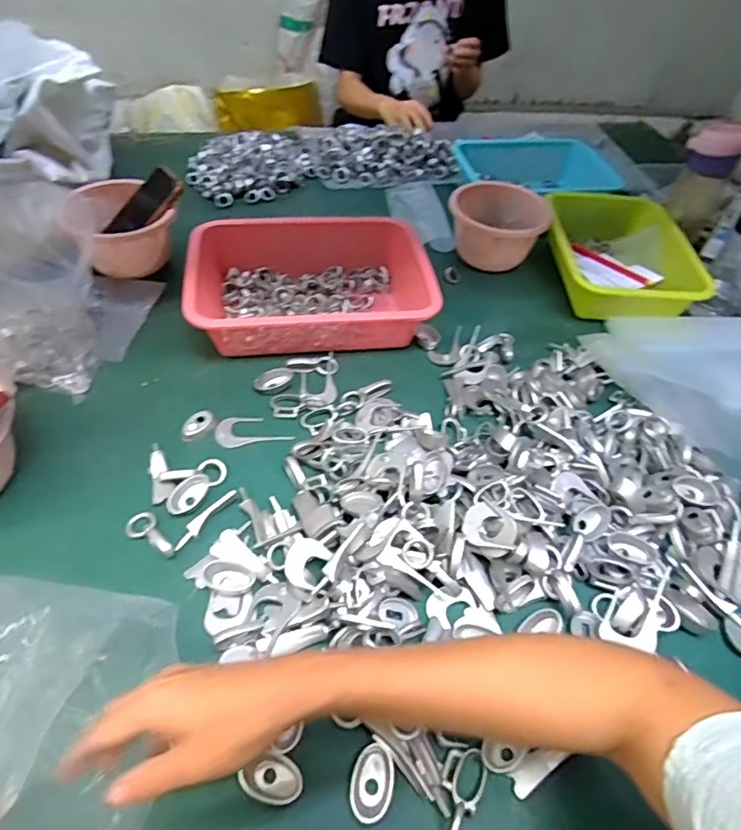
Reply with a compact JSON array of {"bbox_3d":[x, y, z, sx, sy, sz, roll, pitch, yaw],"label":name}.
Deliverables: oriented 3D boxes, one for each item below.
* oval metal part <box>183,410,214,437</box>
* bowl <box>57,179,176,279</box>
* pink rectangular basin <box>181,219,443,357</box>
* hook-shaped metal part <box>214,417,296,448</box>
[{"bbox_3d":[-0.189,0.010,0.588,0.021,0.015,0.037,37,56,23],"label":"oval metal part"},{"bbox_3d":[-0.348,-0.258,0.741,0.150,0.069,0.133,38,56,24],"label":"bowl"},{"bbox_3d":[-0.077,-0.174,0.710,0.303,0.075,0.212,-4,50,-9],"label":"pink rectangular basin"},{"bbox_3d":[-0.131,0.017,0.596,0.081,0.007,0.037,-8,51,-12],"label":"hook-shaped metal part"}]

